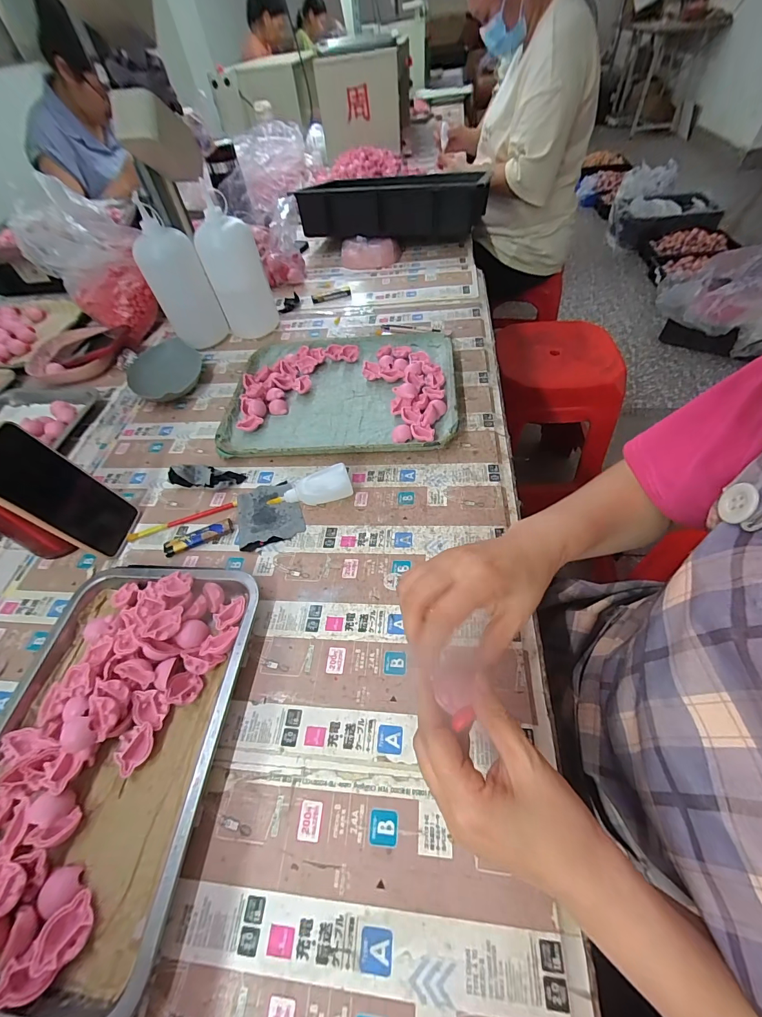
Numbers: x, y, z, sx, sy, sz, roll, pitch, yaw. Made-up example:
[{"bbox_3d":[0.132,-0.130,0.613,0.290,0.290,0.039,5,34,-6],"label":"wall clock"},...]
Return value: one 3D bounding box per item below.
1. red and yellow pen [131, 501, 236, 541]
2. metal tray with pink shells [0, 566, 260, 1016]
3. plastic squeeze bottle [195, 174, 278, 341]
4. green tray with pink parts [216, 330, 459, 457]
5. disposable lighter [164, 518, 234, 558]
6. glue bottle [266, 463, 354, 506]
[{"bbox_3d":[-0.251,0.015,0.482,0.137,0.006,0.011,-18,53,-8],"label":"red and yellow pen"},{"bbox_3d":[-0.246,0.193,0.324,0.222,0.035,0.309,1,53,7],"label":"metal tray with pink shells"},{"bbox_3d":[-0.256,-0.407,0.675,0.093,0.214,0.074,-8,53,0],"label":"plastic squeeze bottle"},{"bbox_3d":[-0.060,-0.184,0.586,0.337,0.029,0.263,0,53,6],"label":"green tray with pink parts"},{"bbox_3d":[-0.219,0.034,0.456,0.080,0.009,0.017,-21,54,-10],"label":"disposable lighter"},{"bbox_3d":[-0.086,-0.020,0.469,0.098,0.028,0.039,-22,54,-10],"label":"glue bottle"}]

